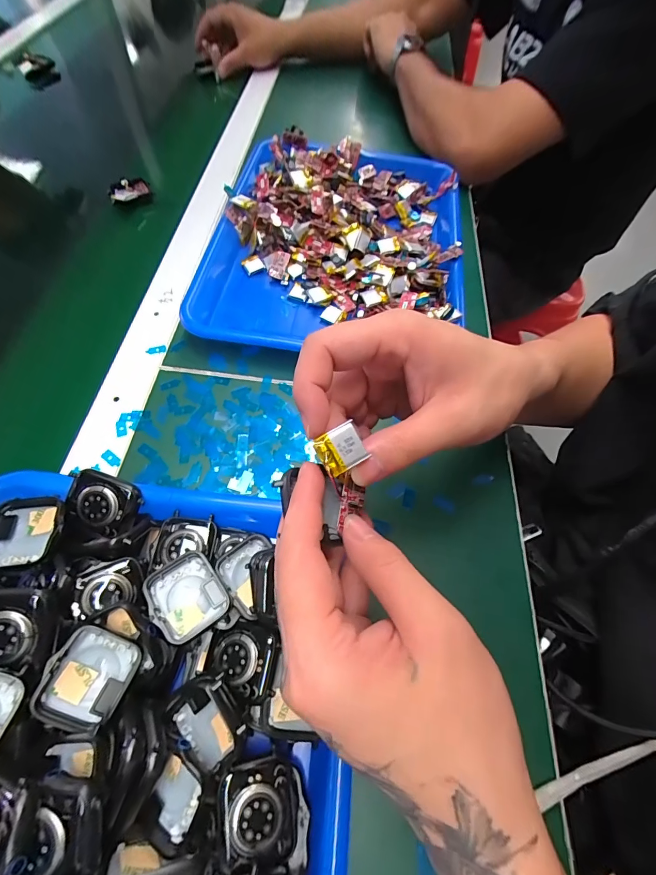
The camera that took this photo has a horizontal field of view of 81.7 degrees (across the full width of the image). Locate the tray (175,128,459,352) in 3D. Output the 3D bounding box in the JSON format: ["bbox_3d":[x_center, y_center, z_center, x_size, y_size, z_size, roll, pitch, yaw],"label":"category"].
[{"bbox_3d":[0.010,-0.213,0.403,0.266,0.042,0.328,8,61,1],"label":"tray"}]

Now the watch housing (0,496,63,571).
[{"bbox_3d":[-0.178,0.055,0.222,0.040,0.013,0.045,9,61,1],"label":"watch housing"}]

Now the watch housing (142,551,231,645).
[{"bbox_3d":[-0.080,0.090,0.215,0.037,0.011,0.042,-33,68,-20],"label":"watch housing"}]

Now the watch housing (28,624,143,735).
[{"bbox_3d":[-0.119,0.120,0.190,0.036,0.010,0.041,29,66,-8],"label":"watch housing"}]

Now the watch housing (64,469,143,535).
[{"bbox_3d":[-0.143,0.041,0.240,0.044,0.014,0.036,22,84,-4],"label":"watch housing"}]

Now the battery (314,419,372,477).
[{"bbox_3d":[0.006,0.006,0.171,0.021,0.004,0.017,-31,89,-16],"label":"battery"}]

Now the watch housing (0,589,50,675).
[{"bbox_3d":[-0.156,0.093,0.184,0.036,0.009,0.036,6,82,-14],"label":"watch housing"}]

